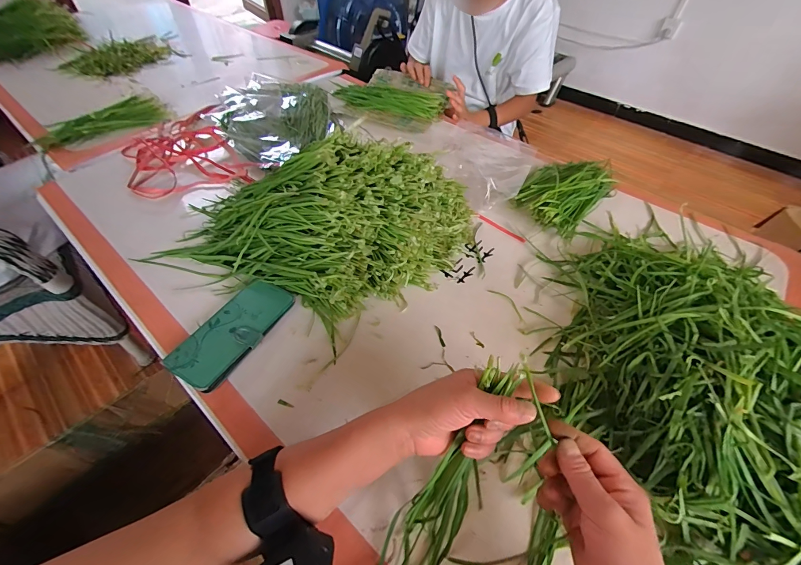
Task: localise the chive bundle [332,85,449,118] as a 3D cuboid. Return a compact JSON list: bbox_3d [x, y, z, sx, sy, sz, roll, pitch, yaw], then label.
[{"bbox_3d":[-0.028,-0.467,0.879,0.271,0.025,0.096,10,51,6],"label":"chive bundle"}]

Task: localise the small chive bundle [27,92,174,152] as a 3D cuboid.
[{"bbox_3d":[-0.660,-0.362,0.781,0.109,0.040,0.268,31,56,22],"label":"small chive bundle"}]

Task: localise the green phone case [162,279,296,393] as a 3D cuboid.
[{"bbox_3d":[-0.218,0.062,0.456,0.074,0.020,0.156,22,53,16],"label":"green phone case"}]

